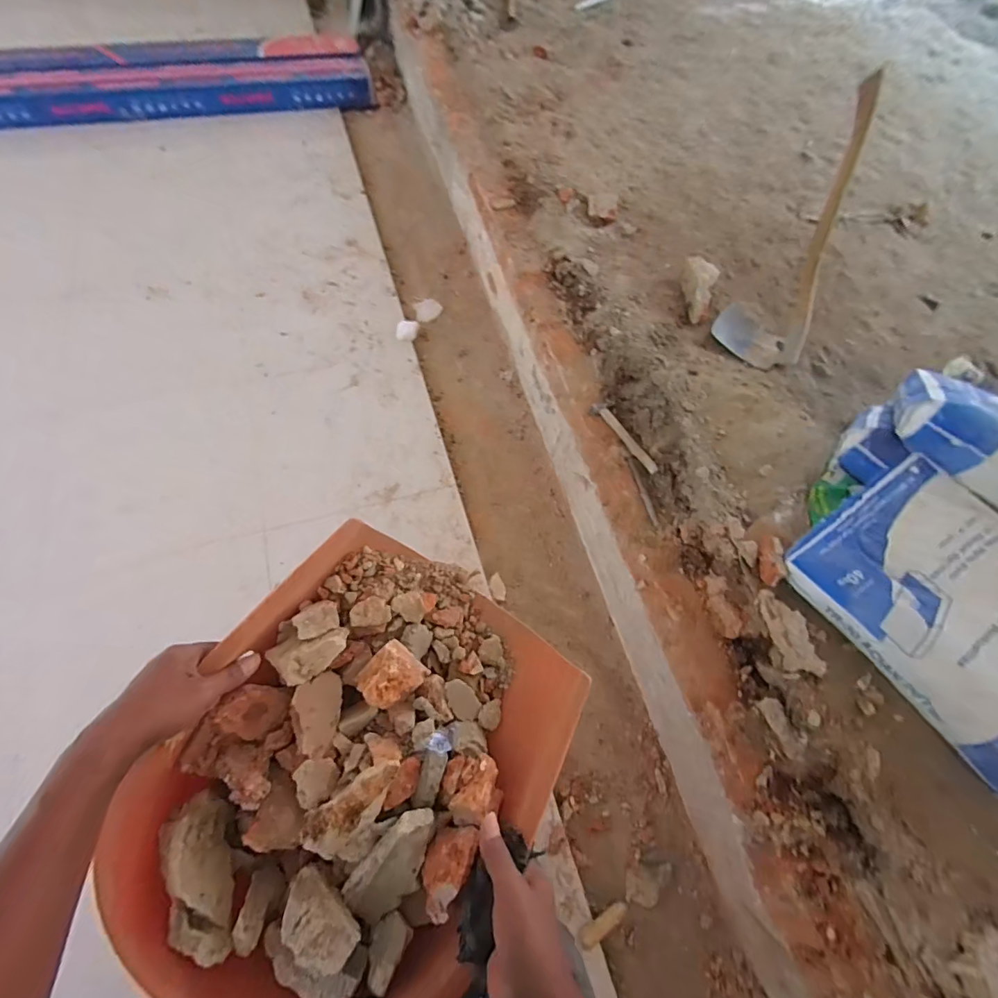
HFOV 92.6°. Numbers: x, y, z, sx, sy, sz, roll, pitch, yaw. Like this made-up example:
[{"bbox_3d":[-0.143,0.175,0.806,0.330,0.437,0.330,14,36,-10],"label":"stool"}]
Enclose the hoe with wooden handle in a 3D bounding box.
[{"bbox_3d":[0.838,-0.640,1.264,0.266,0.716,0.173,37,68,13],"label":"hoe with wooden handle"}]

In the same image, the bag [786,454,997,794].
[{"bbox_3d":[0.952,0.232,0.967,0.406,0.080,0.580,-37,69,-2],"label":"bag"}]

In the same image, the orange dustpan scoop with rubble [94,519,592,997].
[{"bbox_3d":[-0.136,0.262,0.465,0.321,0.115,0.416,32,66,12],"label":"orange dustpan scoop with rubble"}]

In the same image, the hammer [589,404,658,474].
[{"bbox_3d":[0.361,-0.180,1.386,0.059,0.028,0.277,-27,69,-15],"label":"hammer"}]

